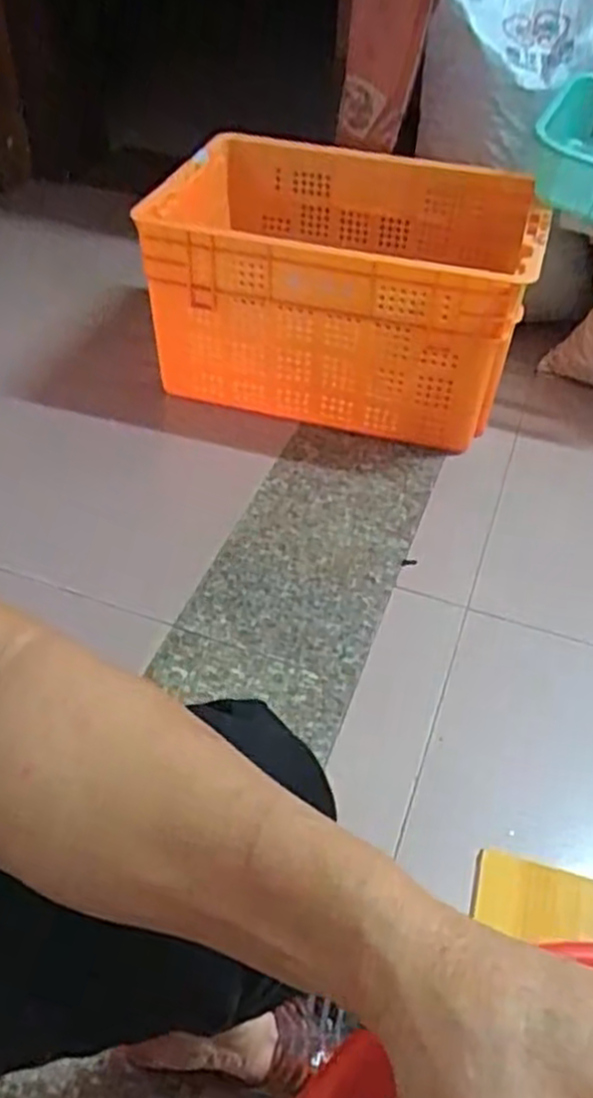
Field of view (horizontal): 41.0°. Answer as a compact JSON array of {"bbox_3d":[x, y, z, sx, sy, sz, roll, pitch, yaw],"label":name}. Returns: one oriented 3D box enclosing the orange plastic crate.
[{"bbox_3d":[0.082,-0.423,1.316,0.563,0.331,0.412,8,46,5],"label":"orange plastic crate"}]

